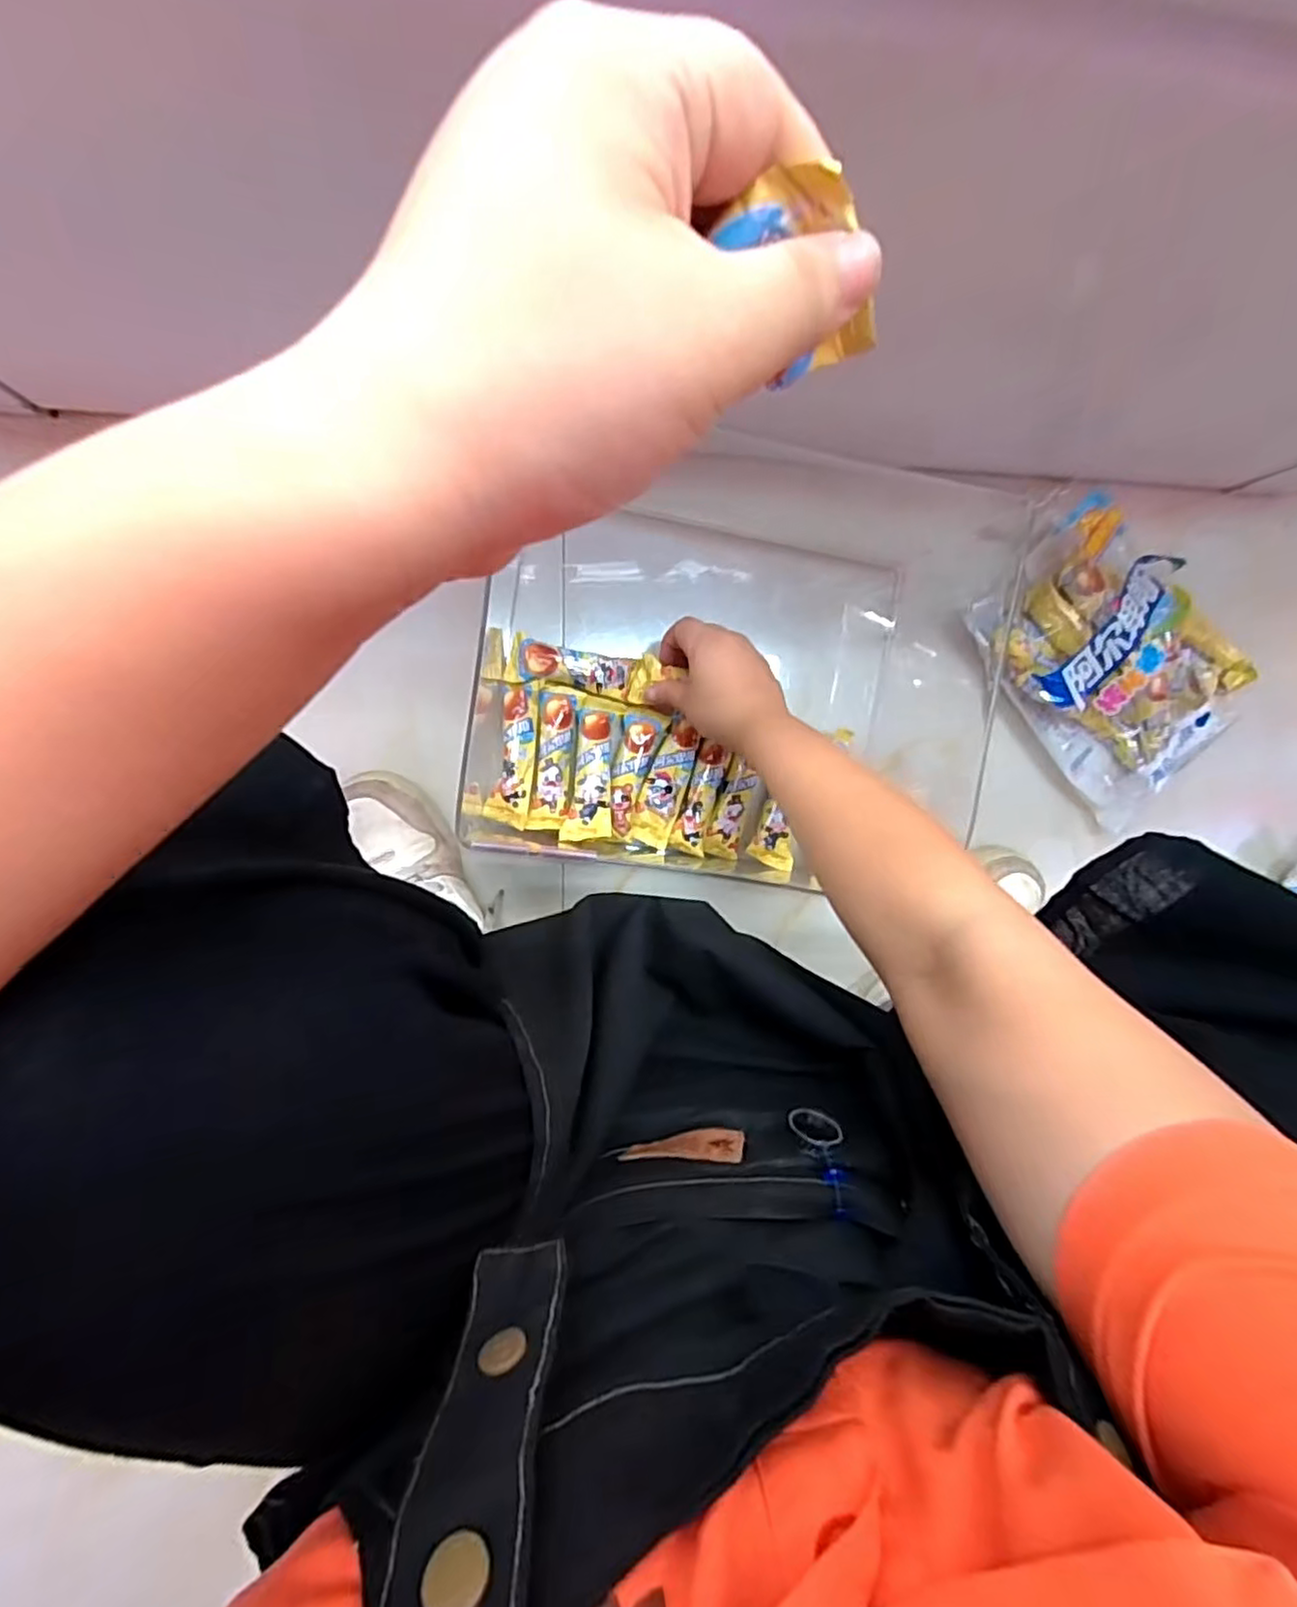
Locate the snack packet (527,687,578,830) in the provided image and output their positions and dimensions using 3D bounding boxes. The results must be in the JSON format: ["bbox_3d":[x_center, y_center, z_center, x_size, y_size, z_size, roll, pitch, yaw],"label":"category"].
[{"bbox_3d":[-0.072,-0.032,0.526,0.032,0.009,0.103,5,94,-9],"label":"snack packet"}]

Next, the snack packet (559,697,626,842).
[{"bbox_3d":[-0.042,-0.026,0.530,0.034,0.017,0.110,8,77,-9],"label":"snack packet"}]

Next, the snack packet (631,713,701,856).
[{"bbox_3d":[0.014,-0.015,0.548,0.031,0.016,0.106,16,92,-10],"label":"snack packet"}]

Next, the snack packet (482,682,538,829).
[{"bbox_3d":[-0.103,-0.038,0.529,0.031,0.021,0.106,8,93,-9],"label":"snack packet"}]

